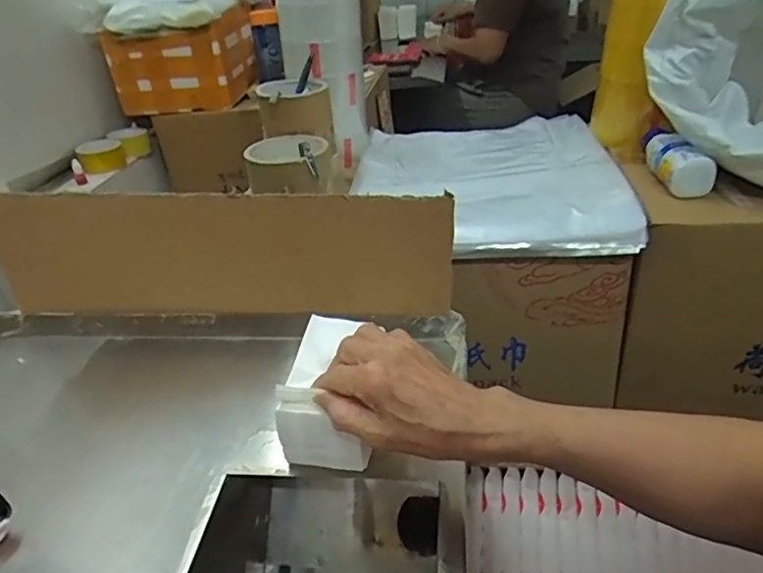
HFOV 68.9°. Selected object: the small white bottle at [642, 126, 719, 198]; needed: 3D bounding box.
[{"bbox_3d":[0.356,-0.157,0.673,0.050,0.048,0.123,-1,33,8],"label":"small white bottle"}]

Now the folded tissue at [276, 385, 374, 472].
[{"bbox_3d":[-0.046,0.110,0.425,0.068,0.076,0.011,1,33,11],"label":"folded tissue"}]

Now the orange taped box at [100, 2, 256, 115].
[{"bbox_3d":[-0.446,-0.519,1.292,0.277,0.166,0.239,-1,33,8],"label":"orange taped box"}]

